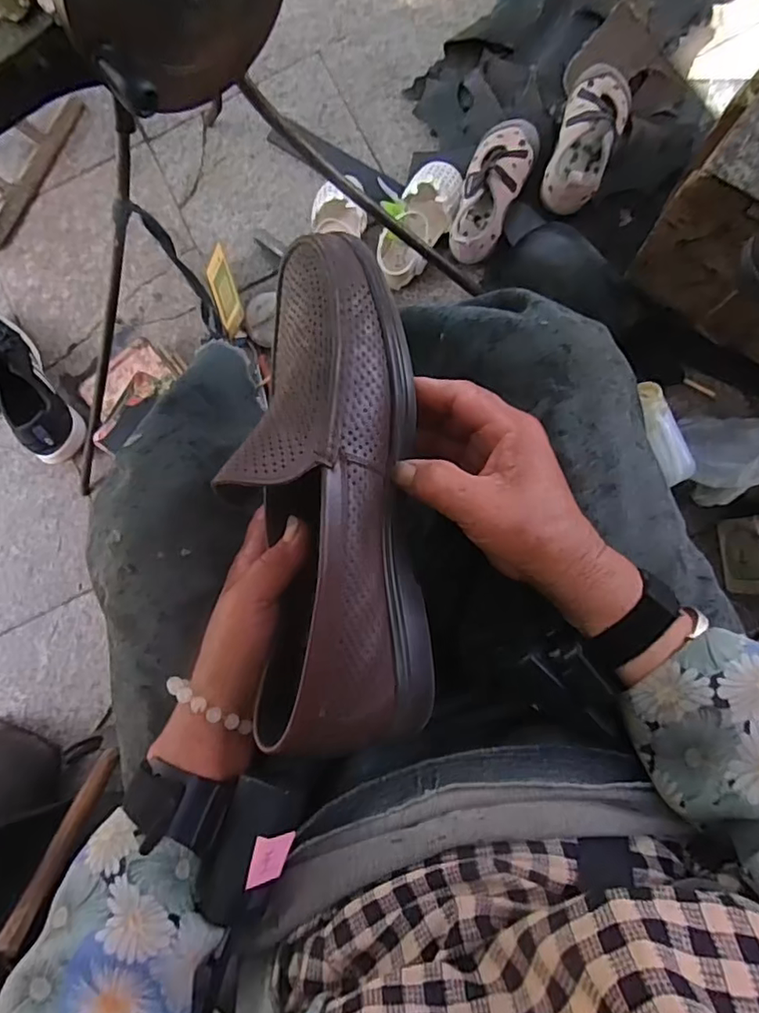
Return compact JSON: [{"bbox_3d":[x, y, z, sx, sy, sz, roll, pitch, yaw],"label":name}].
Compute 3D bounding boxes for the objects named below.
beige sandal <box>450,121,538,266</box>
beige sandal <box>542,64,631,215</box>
[{"bbox_3d":[0.147,-0.418,0.740,0.079,0.047,0.180,22,100,3],"label":"beige sandal"},{"bbox_3d":[0.267,-0.469,0.730,0.080,0.065,0.168,20,85,6],"label":"beige sandal"}]

